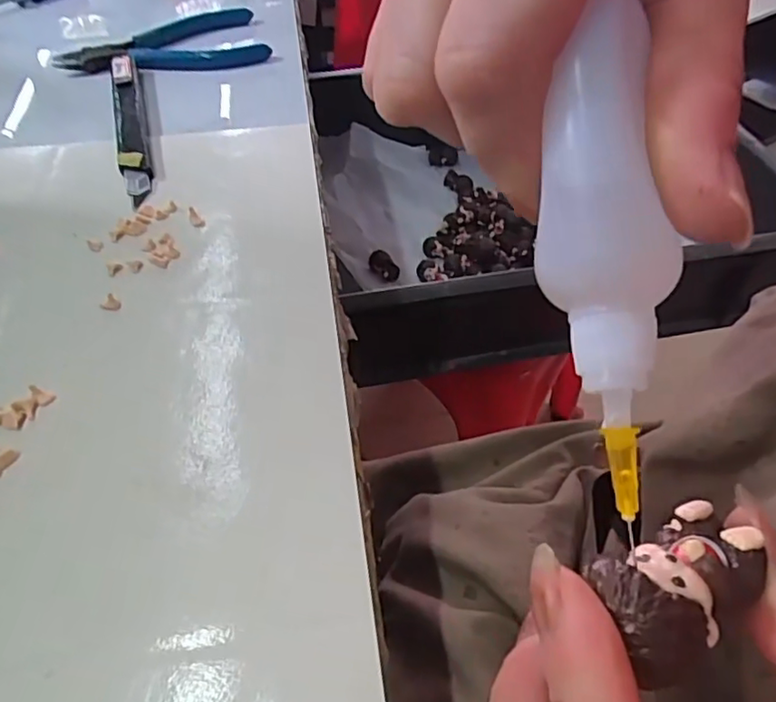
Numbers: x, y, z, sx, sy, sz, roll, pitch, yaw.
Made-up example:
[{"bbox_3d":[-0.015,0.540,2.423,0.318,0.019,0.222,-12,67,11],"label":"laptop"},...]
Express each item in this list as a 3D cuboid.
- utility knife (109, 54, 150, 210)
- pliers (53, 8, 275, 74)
[{"bbox_3d":[-0.140,-0.126,0.331,0.015,0.012,0.139,-15,51,-11],"label":"utility knife"},{"bbox_3d":[-0.141,-0.189,0.387,0.125,0.012,0.066,-19,52,-14],"label":"pliers"}]

